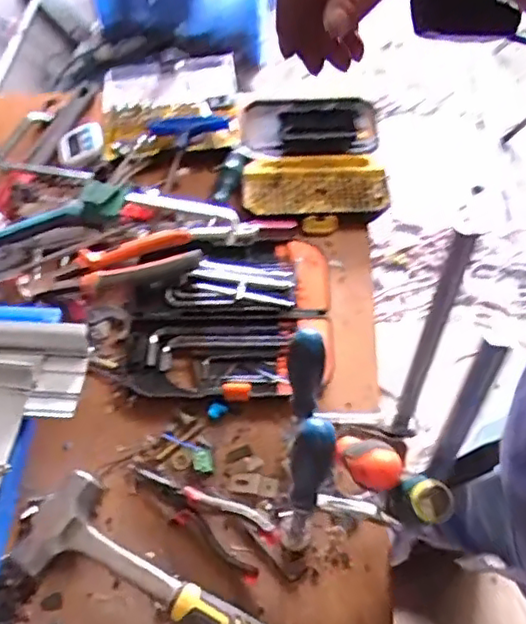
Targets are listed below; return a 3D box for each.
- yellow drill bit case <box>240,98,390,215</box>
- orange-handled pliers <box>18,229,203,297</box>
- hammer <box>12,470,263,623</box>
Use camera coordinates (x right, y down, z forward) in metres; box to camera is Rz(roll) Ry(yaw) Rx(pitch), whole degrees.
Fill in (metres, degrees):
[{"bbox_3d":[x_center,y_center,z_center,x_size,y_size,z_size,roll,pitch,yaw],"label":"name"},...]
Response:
[{"bbox_3d":[0.063,-0.213,0.826,0.179,0.034,0.200,-3,53,1],"label":"yellow drill bit case"},{"bbox_3d":[-0.173,-0.054,0.707,0.193,0.029,0.058,-16,54,-8],"label":"orange-handled pliers"},{"bbox_3d":[-0.070,0.237,0.520,0.304,0.043,0.093,22,58,19],"label":"hammer"}]

